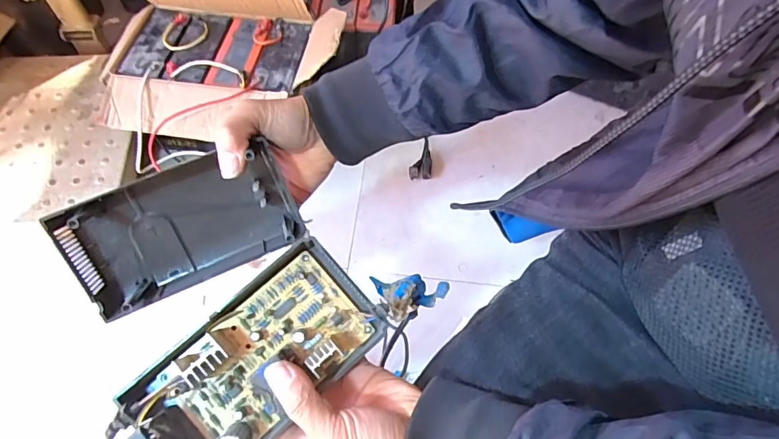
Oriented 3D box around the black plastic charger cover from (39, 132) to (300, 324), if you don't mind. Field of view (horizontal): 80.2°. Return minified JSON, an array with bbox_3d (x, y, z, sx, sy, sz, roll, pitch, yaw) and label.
[{"bbox_3d":[-0.174,0.006,0.398,0.179,0.032,0.101,-22,106,-10],"label":"black plastic charger cover"}]

